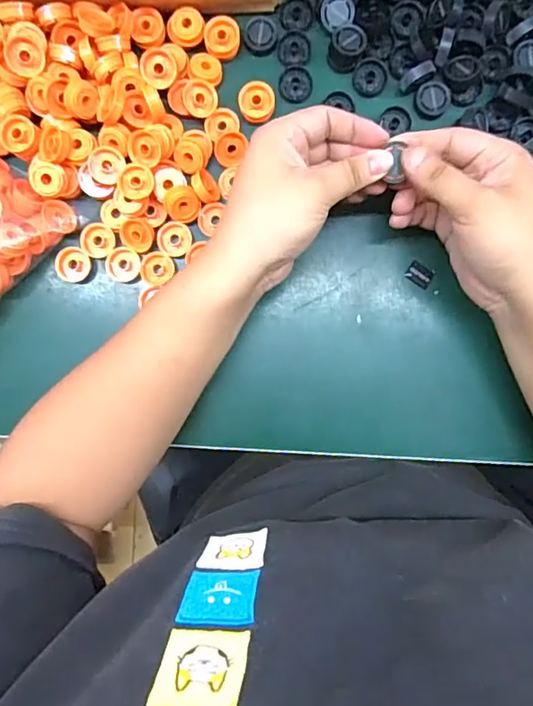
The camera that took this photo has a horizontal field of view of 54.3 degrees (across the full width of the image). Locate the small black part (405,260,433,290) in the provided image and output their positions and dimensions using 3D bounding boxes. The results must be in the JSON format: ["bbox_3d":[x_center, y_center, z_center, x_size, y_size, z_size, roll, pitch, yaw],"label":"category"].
[{"bbox_3d":[0.117,-0.059,0.393,0.018,0.004,0.015,33,90,1],"label":"small black part"}]

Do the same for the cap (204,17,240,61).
[{"bbox_3d":[-0.033,-0.232,0.383,0.025,0.009,0.027,0,90,1],"label":"cap"}]

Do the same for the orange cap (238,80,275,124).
[{"bbox_3d":[-0.007,-0.185,0.383,0.026,0.008,0.027,-4,90,1],"label":"orange cap"}]

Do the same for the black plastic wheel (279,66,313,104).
[{"bbox_3d":[0.022,-0.203,0.392,0.025,0.007,0.024,0,90,1],"label":"black plastic wheel"}]

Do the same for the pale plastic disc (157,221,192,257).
[{"bbox_3d":[-0.069,-0.086,0.393,0.024,0.007,0.025,0,90,1],"label":"pale plastic disc"}]

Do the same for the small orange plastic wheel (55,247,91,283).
[{"bbox_3d":[-0.147,-0.067,0.394,0.024,0.007,0.025,0,90,1],"label":"small orange plastic wheel"}]

